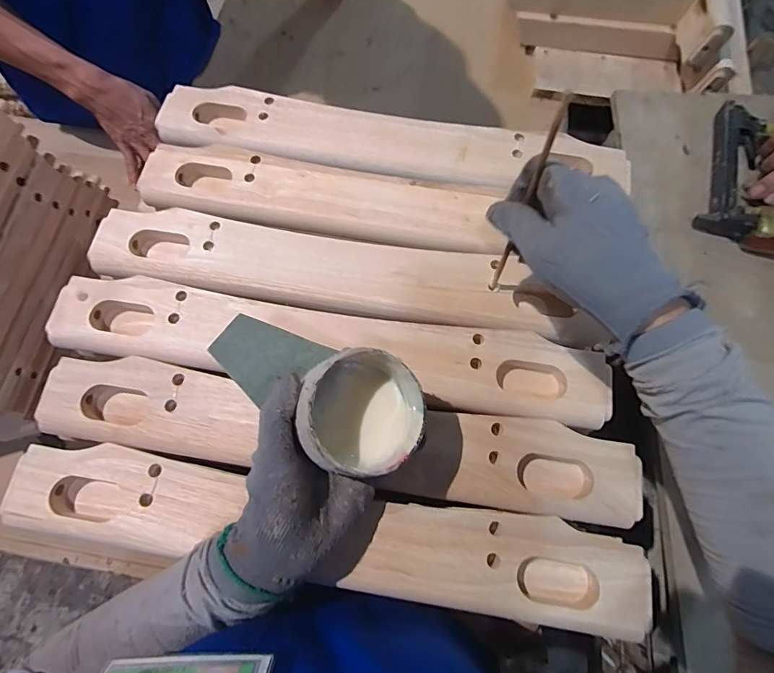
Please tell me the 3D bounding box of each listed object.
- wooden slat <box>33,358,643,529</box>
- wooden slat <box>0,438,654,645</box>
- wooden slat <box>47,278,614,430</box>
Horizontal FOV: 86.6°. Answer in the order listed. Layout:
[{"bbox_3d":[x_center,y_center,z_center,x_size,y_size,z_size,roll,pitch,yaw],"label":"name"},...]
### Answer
[{"bbox_3d":[-0.047,0.083,0.342,0.484,0.024,0.069,8,72,4],"label":"wooden slat"},{"bbox_3d":[-0.053,0.153,0.319,0.481,0.027,0.071,9,72,4],"label":"wooden slat"},{"bbox_3d":[-0.055,0.012,0.366,0.483,0.027,0.071,8,72,4],"label":"wooden slat"}]

